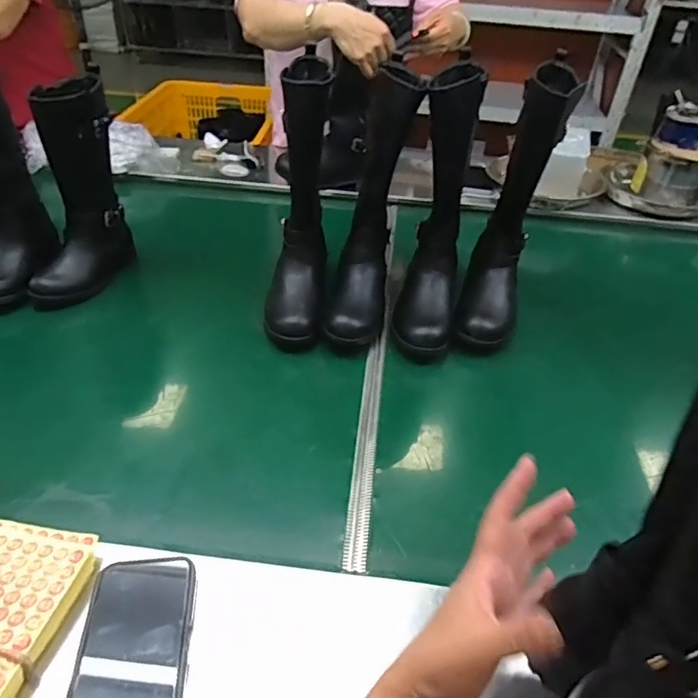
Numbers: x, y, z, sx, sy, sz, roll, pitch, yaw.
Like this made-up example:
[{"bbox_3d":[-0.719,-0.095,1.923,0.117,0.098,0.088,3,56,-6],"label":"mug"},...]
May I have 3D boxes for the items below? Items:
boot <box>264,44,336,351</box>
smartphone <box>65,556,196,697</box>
[{"bbox_3d":[-0.065,-0.187,0.753,0.089,0.339,0.236,2,40,-5],"label":"boot"},{"bbox_3d":[-0.161,0.232,0.396,0.080,0.014,0.166,-1,41,-8],"label":"smartphone"}]

